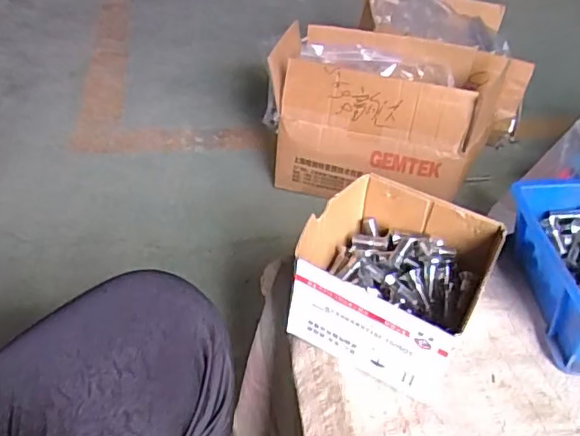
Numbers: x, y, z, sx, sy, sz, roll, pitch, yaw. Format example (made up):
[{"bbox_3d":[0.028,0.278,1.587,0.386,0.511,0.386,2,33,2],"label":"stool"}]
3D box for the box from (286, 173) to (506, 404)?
[{"bbox_3d":[0.083,0.050,0.482,0.135,0.083,0.144,22,42,21],"label":"box"}]

